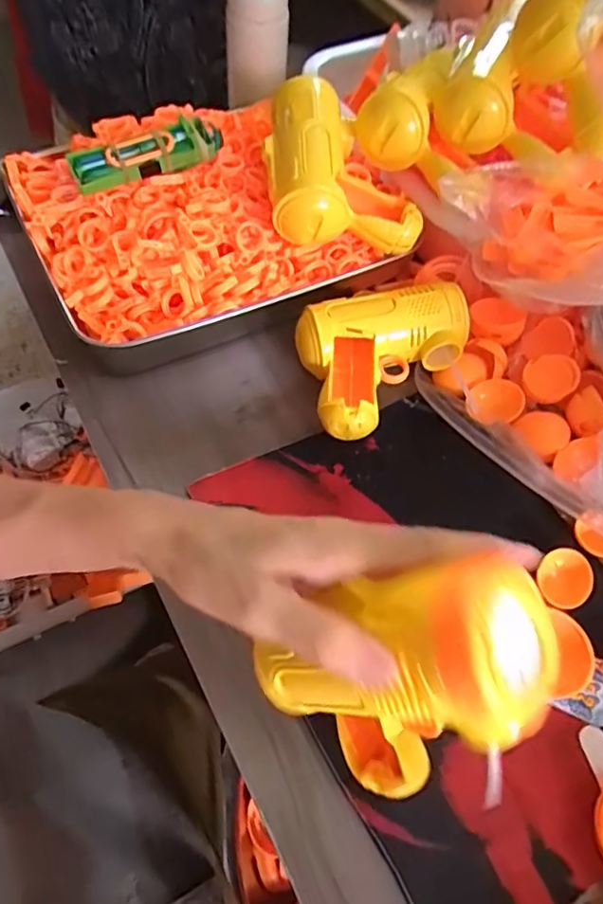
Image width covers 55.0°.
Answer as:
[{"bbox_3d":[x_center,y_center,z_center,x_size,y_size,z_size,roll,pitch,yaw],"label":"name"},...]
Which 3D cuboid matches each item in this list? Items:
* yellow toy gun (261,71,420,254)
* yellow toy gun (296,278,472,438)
[{"bbox_3d":[0.029,-0.229,0.475,0.118,0.077,0.127,-5,60,-8],"label":"yellow toy gun"},{"bbox_3d":[0.069,-0.073,0.445,0.132,0.047,0.110,-11,61,-11],"label":"yellow toy gun"}]

